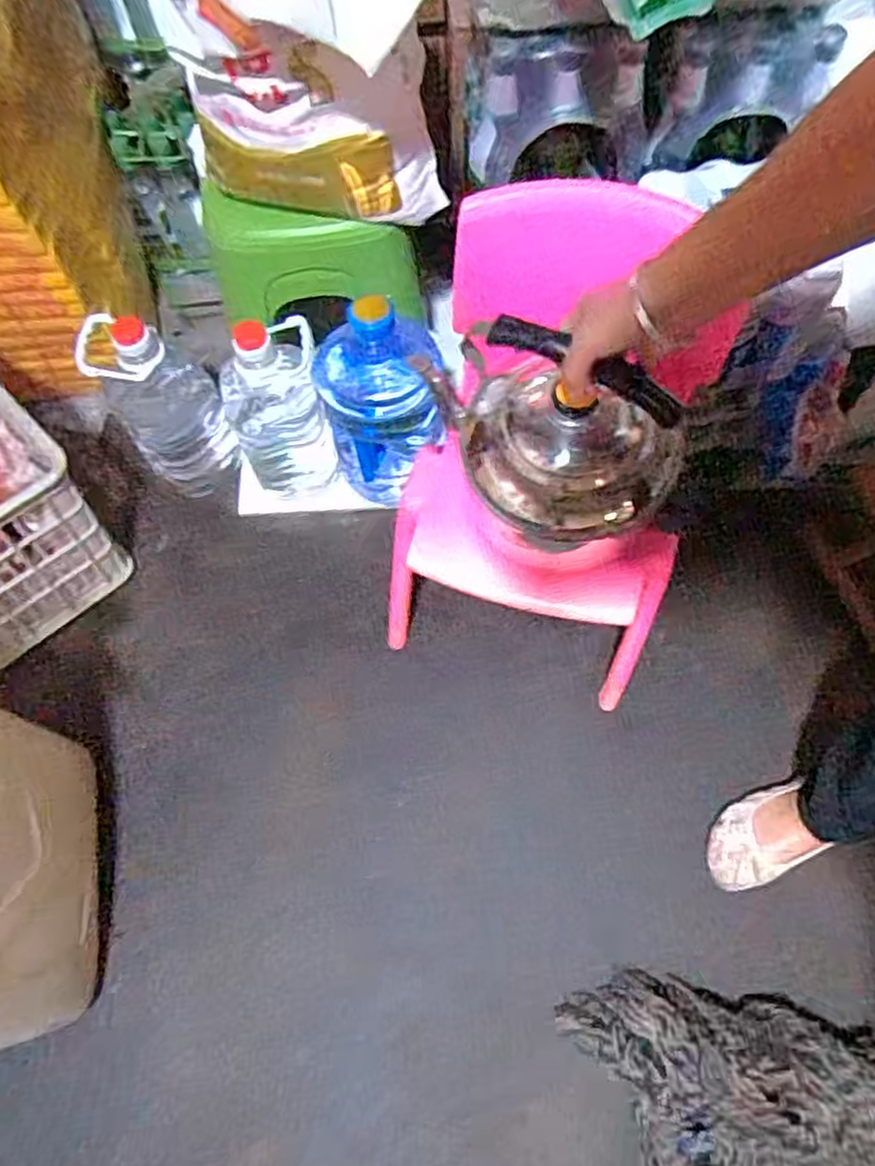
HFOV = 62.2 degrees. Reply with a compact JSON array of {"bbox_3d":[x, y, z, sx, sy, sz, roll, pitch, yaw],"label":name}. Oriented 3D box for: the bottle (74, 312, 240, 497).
[{"bbox_3d":[-0.401,-0.264,1.075,0.140,0.296,0.137,-34,69,-13],"label":"bottle"}]

